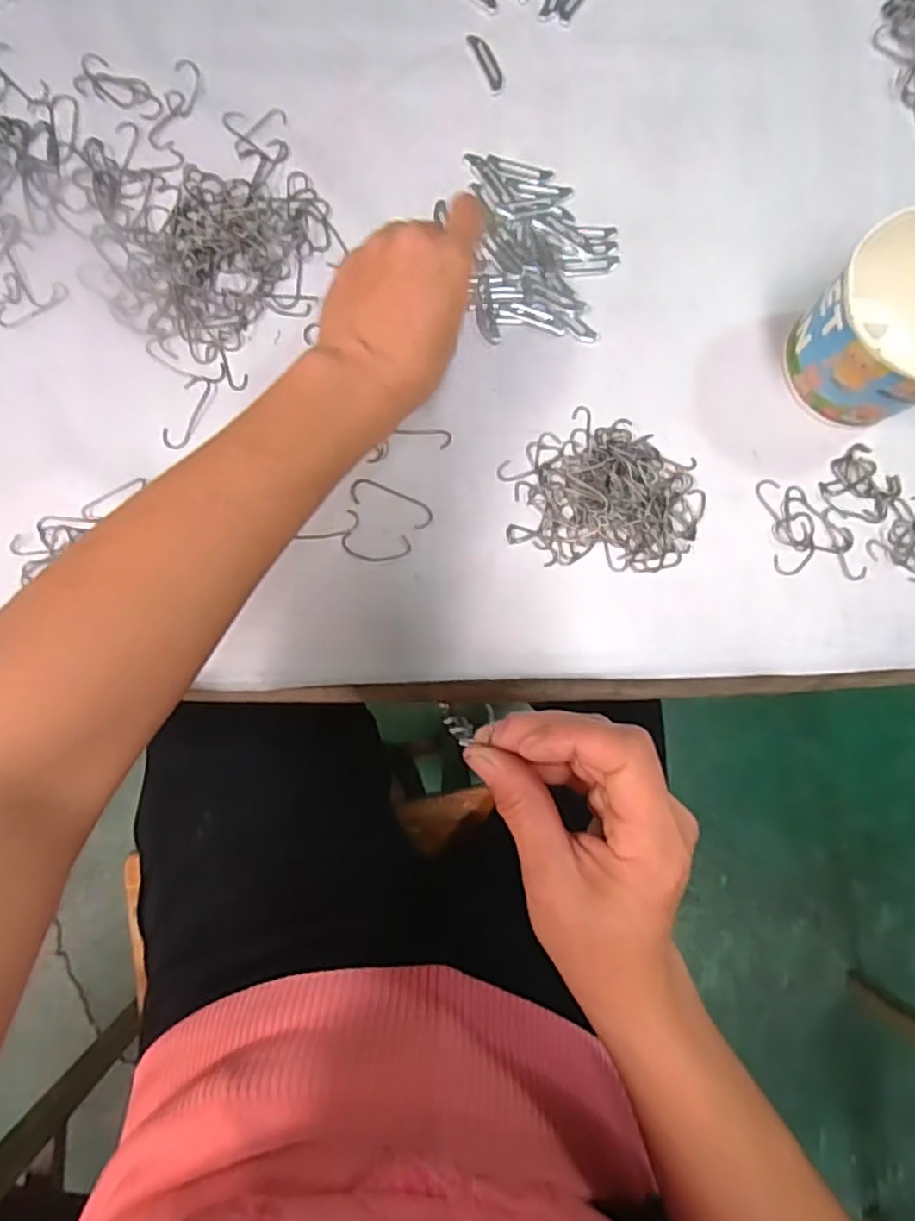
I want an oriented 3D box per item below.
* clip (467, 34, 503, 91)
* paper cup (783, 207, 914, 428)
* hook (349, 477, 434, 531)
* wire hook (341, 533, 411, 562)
[{"bbox_3d":[0.018,-0.340,0.405,0.010,0.004,0.039,-25,86,-5],"label":"clip"},{"bbox_3d":[0.235,-0.151,0.355,0.081,0.083,0.091,-38,87,-6],"label":"paper cup"},{"bbox_3d":[-0.037,-0.061,0.371,0.049,0.004,0.016,23,83,0],"label":"hook"},{"bbox_3d":[-0.045,-0.035,0.365,0.039,0.004,0.016,2,84,-3],"label":"wire hook"}]

